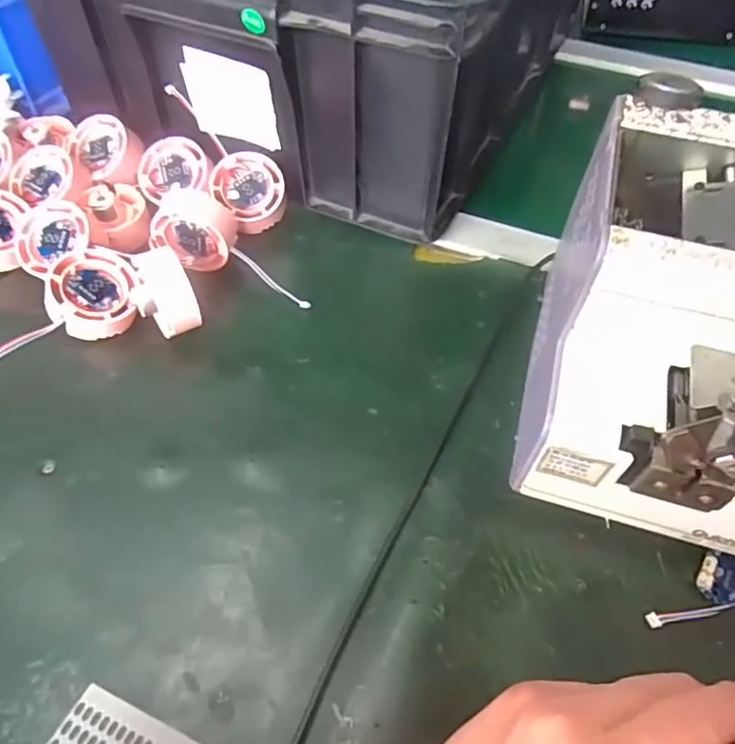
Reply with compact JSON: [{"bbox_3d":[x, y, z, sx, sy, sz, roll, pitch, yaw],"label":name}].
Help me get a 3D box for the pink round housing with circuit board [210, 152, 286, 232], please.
[{"bbox_3d":[-0.088,-0.137,0.449,0.051,0.021,0.057,-42,88,-10],"label":"pink round housing with circuit board"}]

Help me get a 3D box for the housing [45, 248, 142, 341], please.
[{"bbox_3d":[-0.176,-0.052,0.382,0.052,0.019,0.059,2,68,-24],"label":"housing"}]

